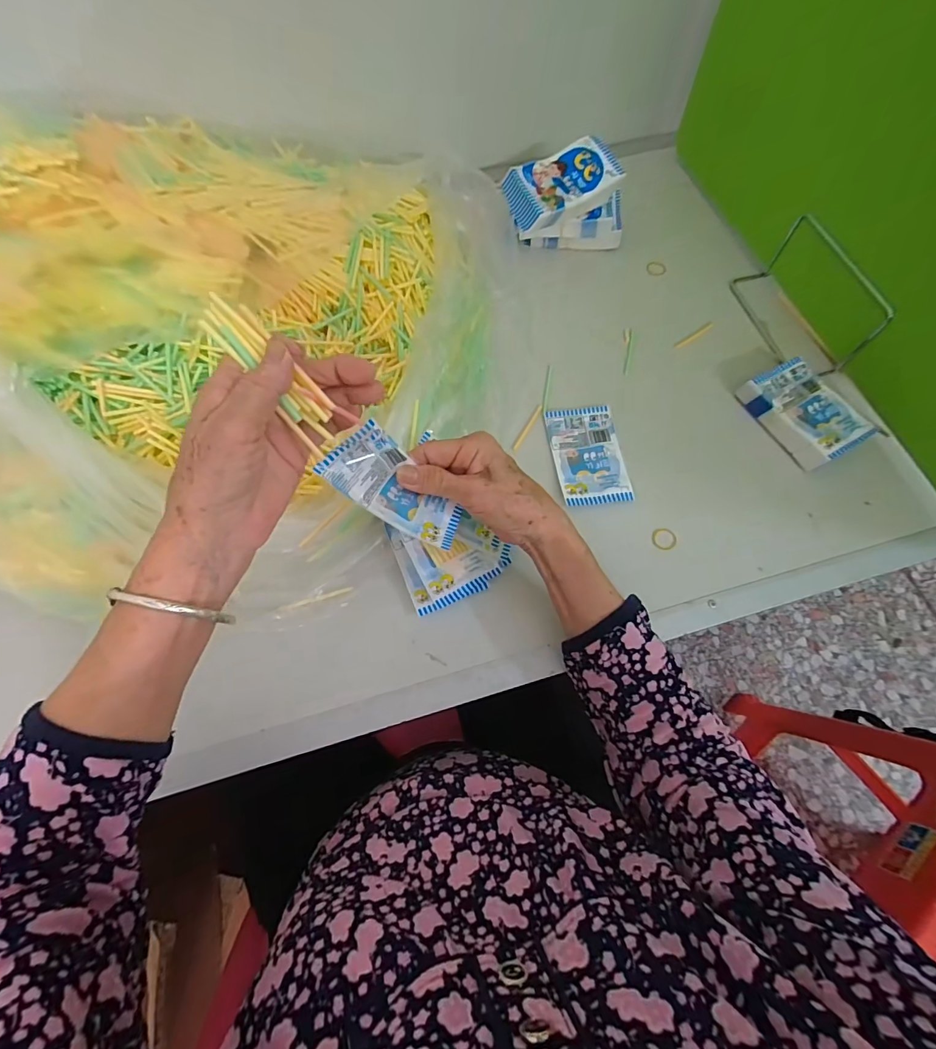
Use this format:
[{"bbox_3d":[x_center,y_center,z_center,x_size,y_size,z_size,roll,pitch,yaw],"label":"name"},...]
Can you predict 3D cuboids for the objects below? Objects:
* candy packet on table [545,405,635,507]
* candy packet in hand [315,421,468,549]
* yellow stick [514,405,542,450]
[{"bbox_3d":[0.118,-0.069,0.439,0.066,0.010,0.108,-8,70,-3],"label":"candy packet on table"},{"bbox_3d":[-0.049,-0.025,0.316,0.100,0.034,0.050,40,71,-21],"label":"candy packet in hand"},{"bbox_3d":[0.061,-0.099,0.453,0.005,0.004,0.059,29,72,10],"label":"yellow stick"}]

